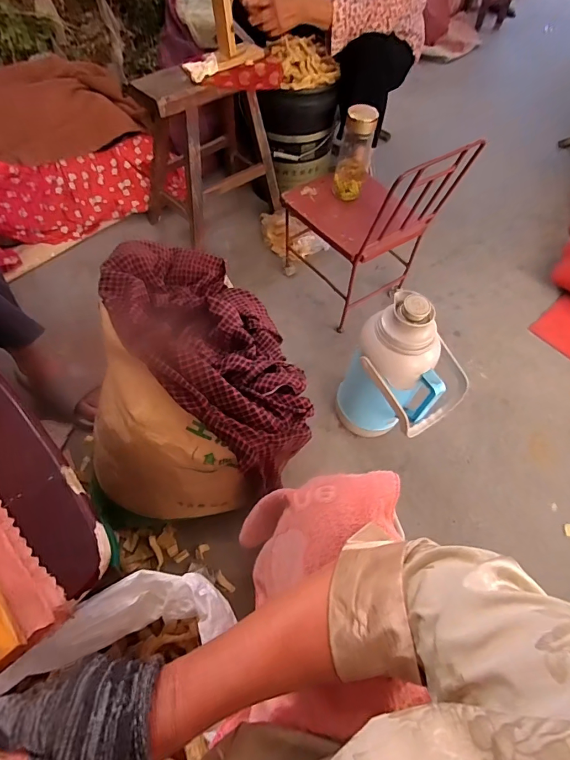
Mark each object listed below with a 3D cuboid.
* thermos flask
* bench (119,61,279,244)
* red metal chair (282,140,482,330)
[{"bbox_3d":[0.234,0.006,0.841,0.162,0.395,0.198,-34,67,-23],"label":"thermos flask"},{"bbox_3d":[-0.228,-0.673,1.191,0.346,0.384,0.284,-34,66,-22],"label":"bench"},{"bbox_3d":[0.185,-0.421,1.057,0.285,0.467,0.368,-31,65,-21],"label":"red metal chair"}]

